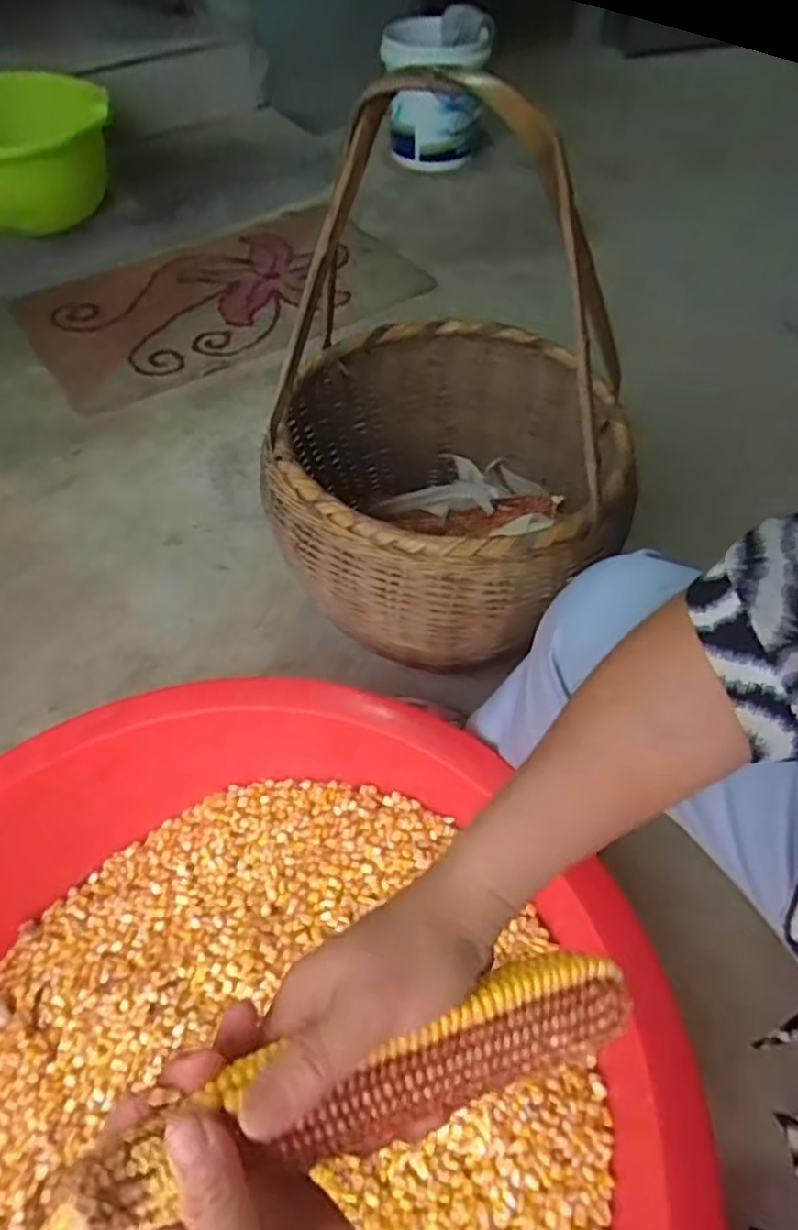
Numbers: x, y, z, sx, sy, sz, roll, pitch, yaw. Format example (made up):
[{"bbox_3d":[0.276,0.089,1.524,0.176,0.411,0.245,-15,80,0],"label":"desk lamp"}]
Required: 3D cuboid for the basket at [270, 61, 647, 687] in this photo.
[{"bbox_3d":[0.048,-0.230,0.721,0.379,0.521,0.429,4,52,3],"label":"basket"}]

